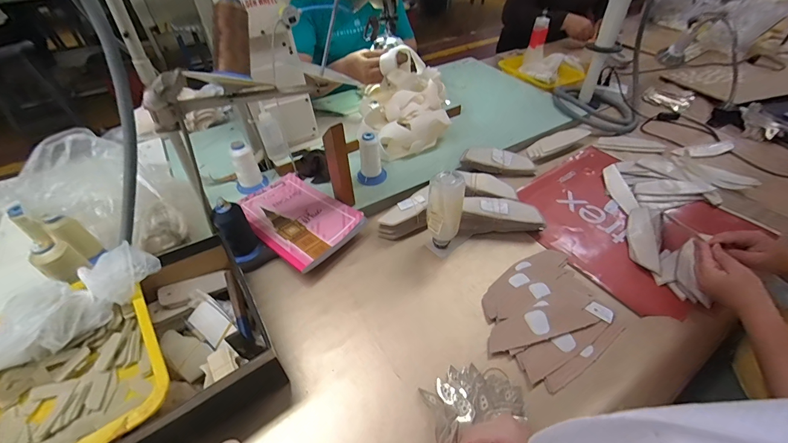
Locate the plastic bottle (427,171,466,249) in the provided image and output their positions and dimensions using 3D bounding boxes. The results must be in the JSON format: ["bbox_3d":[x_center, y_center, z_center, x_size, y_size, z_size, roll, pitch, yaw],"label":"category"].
[{"bbox_3d":[0.094,-0.015,0.644,0.066,0.171,0.050,8,48,9],"label":"plastic bottle"}]

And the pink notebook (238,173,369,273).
[{"bbox_3d":[-0.200,-0.014,0.715,0.254,0.017,0.177,30,51,28],"label":"pink notebook"}]

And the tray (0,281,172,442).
[{"bbox_3d":[-0.403,0.190,0.430,0.200,0.044,0.239,-29,52,-25],"label":"tray"}]

